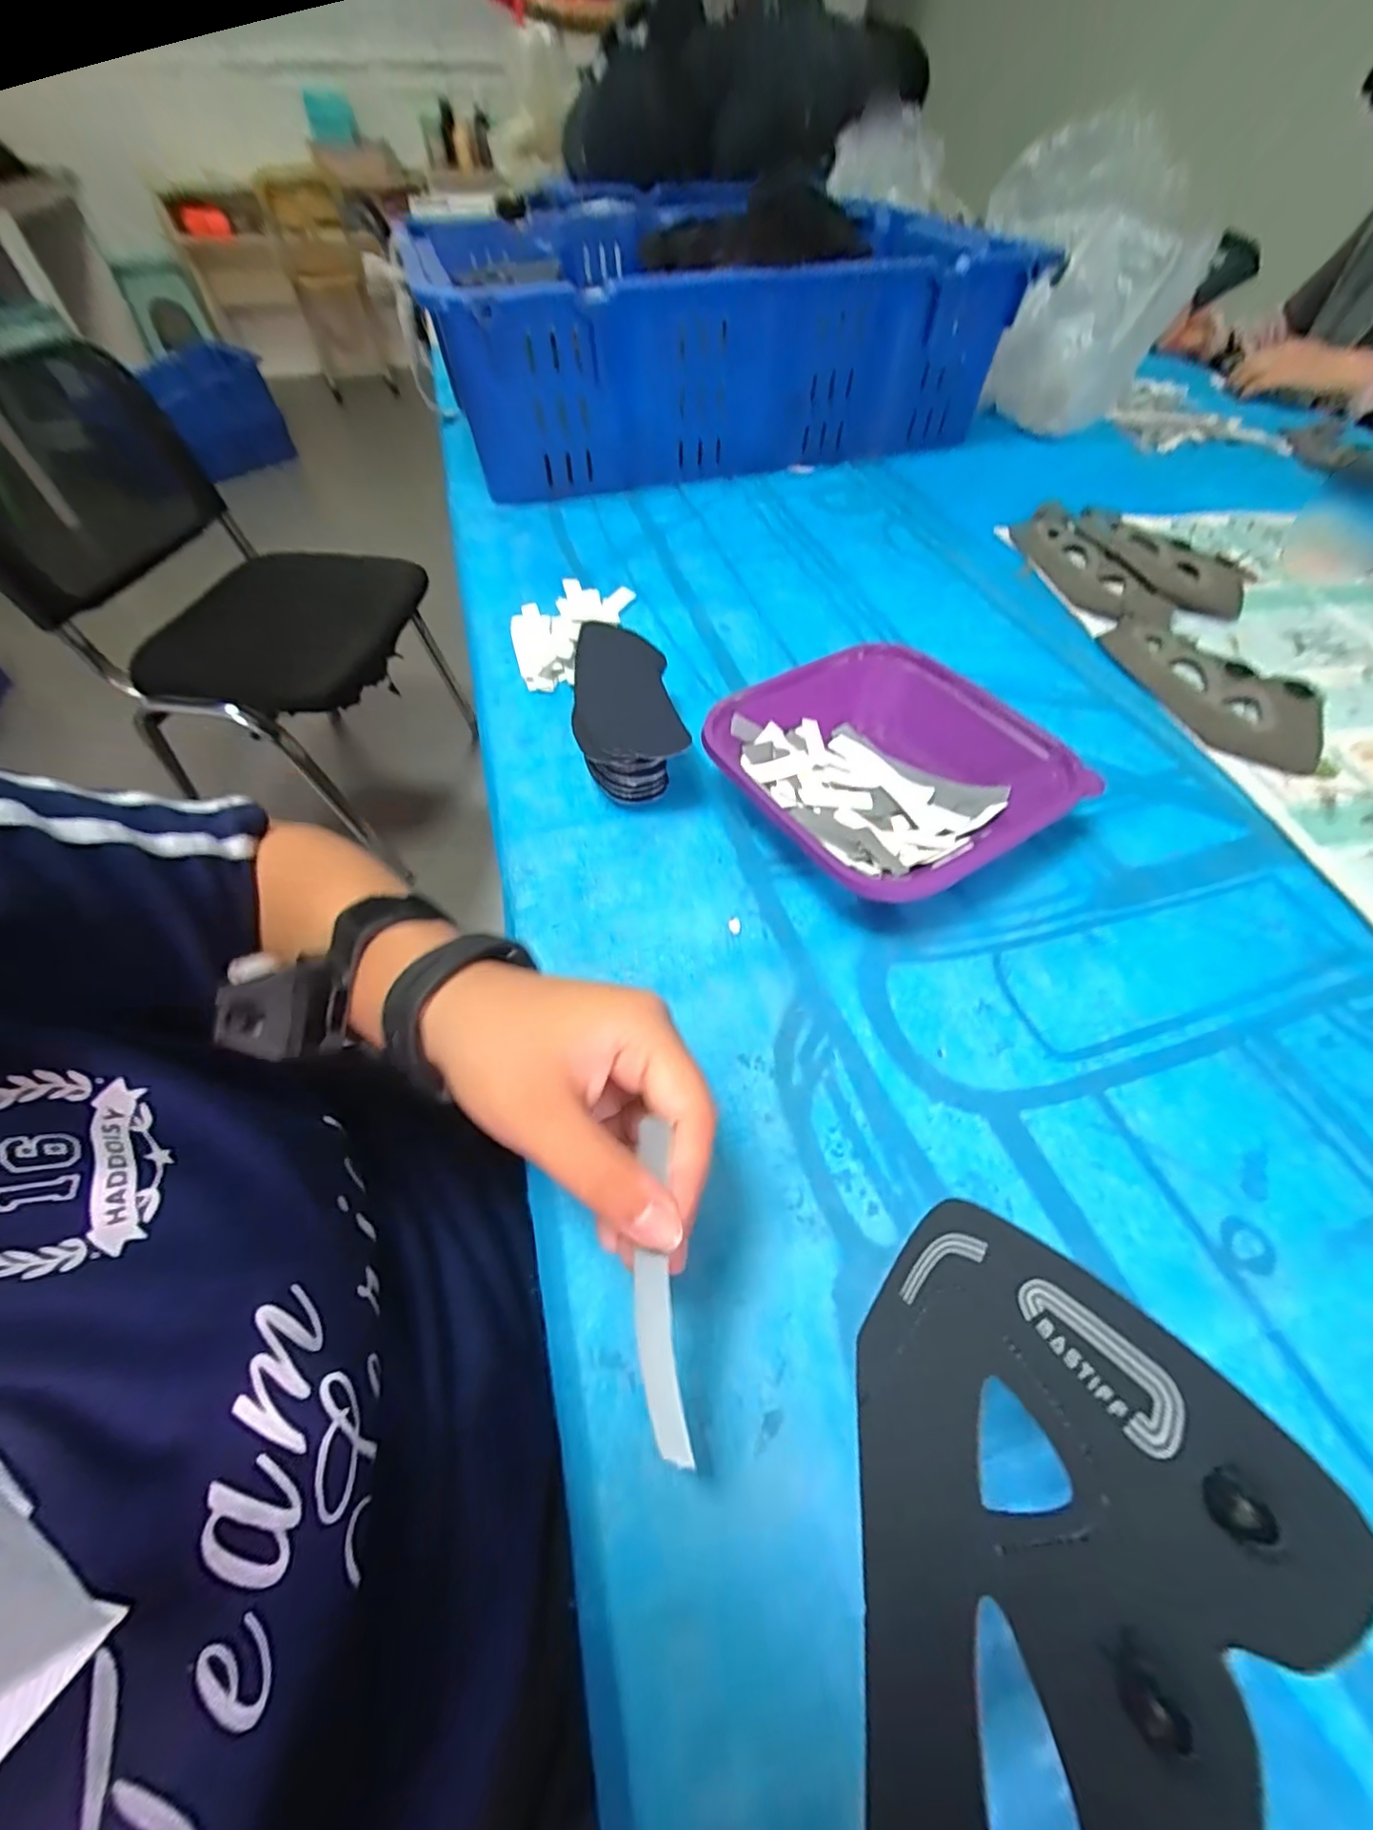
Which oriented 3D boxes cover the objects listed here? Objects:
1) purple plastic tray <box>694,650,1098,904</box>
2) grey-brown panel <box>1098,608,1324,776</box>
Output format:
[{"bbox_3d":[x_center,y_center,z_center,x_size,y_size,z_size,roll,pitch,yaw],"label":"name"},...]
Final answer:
[{"bbox_3d":[0.119,-0.090,0.378,0.165,0.044,0.182,-27,59,-19],"label":"purple plastic tray"},{"bbox_3d":[0.420,-0.180,0.471,0.113,0.009,0.194,-7,54,-6],"label":"grey-brown panel"}]

